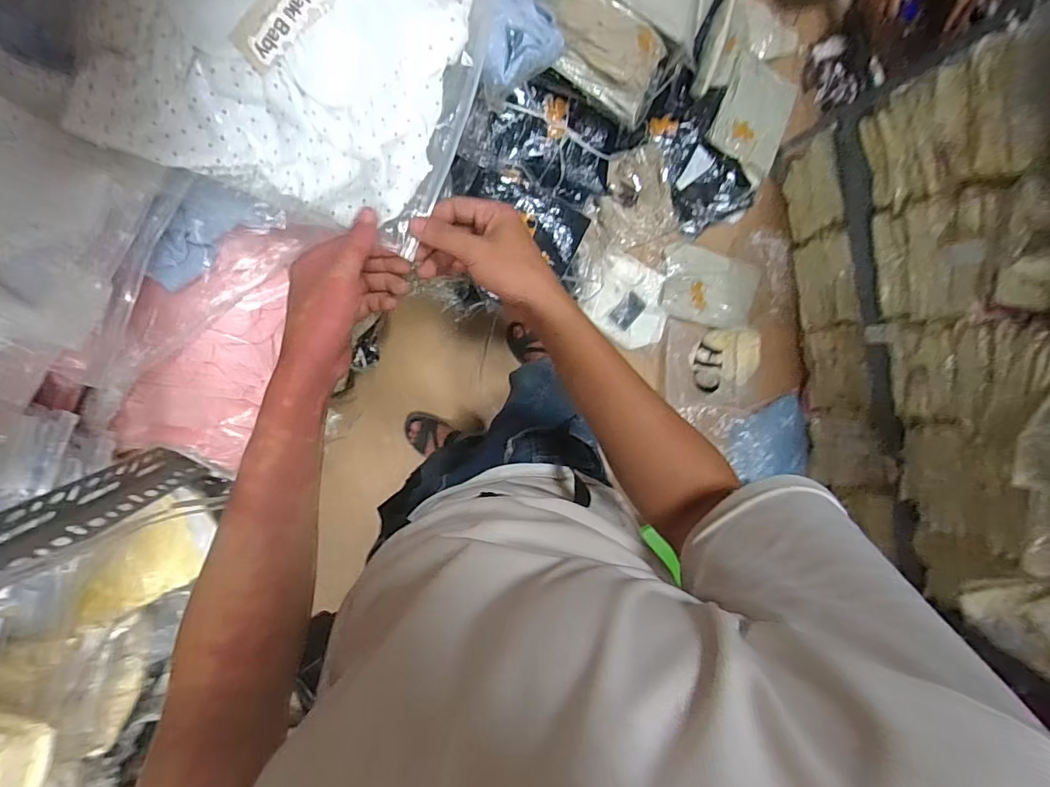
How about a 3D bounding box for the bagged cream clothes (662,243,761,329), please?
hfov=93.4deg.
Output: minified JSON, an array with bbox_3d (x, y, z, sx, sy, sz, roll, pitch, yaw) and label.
[{"bbox_3d":[0.532,-0.300,1.414,0.286,0.031,0.204,10,97,-5],"label":"bagged cream clothes"}]

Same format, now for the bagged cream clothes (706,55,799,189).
[{"bbox_3d":[0.603,-0.721,1.318,0.204,0.048,0.251,23,95,-7],"label":"bagged cream clothes"}]

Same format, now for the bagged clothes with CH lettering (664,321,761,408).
[{"bbox_3d":[0.541,-0.082,1.428,0.272,0.052,0.234,3,97,-5],"label":"bagged clothes with CH lettering"}]

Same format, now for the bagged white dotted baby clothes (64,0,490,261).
[{"bbox_3d":[-0.200,-0.307,0.429,0.311,0.055,0.287,19,96,-6],"label":"bagged white dotted baby clothes"}]

